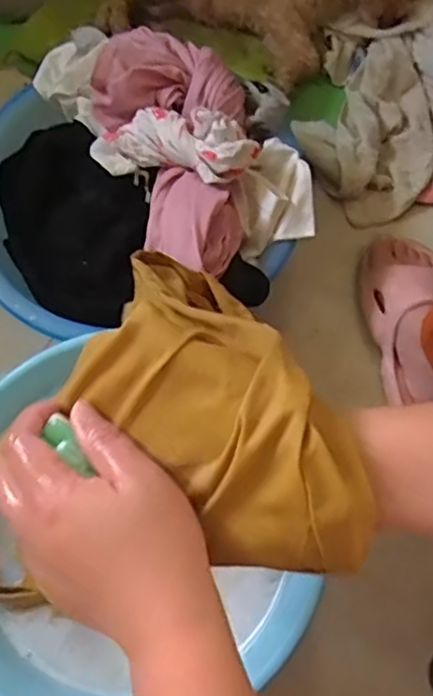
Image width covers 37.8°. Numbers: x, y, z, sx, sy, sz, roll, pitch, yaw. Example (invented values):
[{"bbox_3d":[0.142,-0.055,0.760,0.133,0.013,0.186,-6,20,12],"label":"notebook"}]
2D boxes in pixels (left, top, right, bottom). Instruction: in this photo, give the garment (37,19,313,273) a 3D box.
[{"bbox_3d":[-0.047,-0.237,0.673,0.175,0.081,0.349,-30,71,-9],"label":"garment"}]

